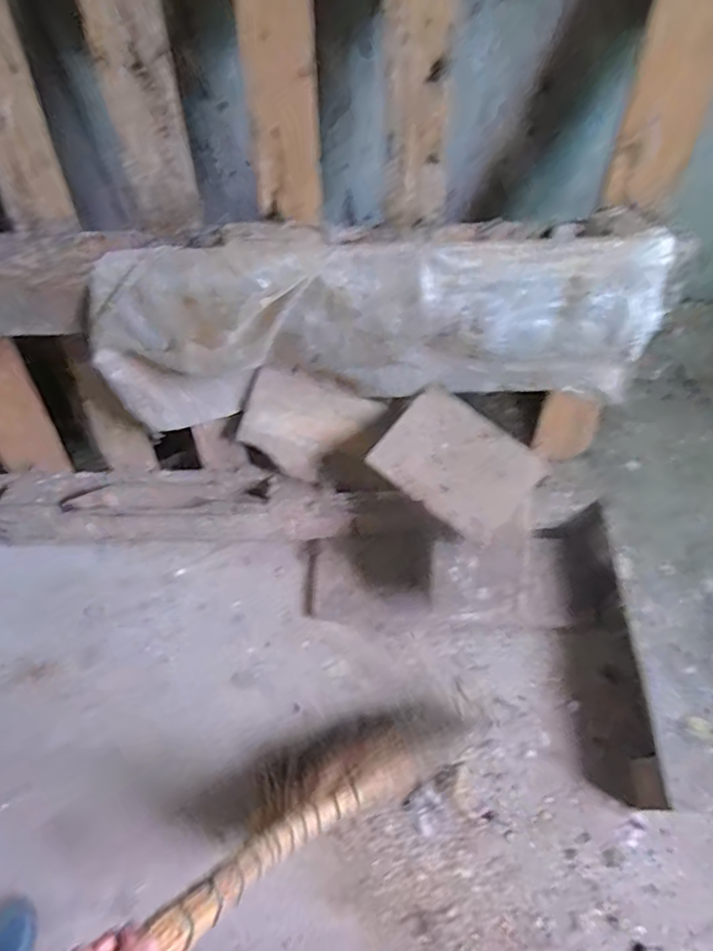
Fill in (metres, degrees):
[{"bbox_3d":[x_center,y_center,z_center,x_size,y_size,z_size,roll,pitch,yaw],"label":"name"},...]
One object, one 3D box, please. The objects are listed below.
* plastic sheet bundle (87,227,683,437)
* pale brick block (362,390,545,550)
[{"bbox_3d":[0.030,-0.232,0.959,0.863,0.314,0.154,-1,64,-3],"label":"plastic sheet bundle"},{"bbox_3d":[0.175,-0.022,1.032,0.260,0.045,0.192,35,83,15],"label":"pale brick block"}]

